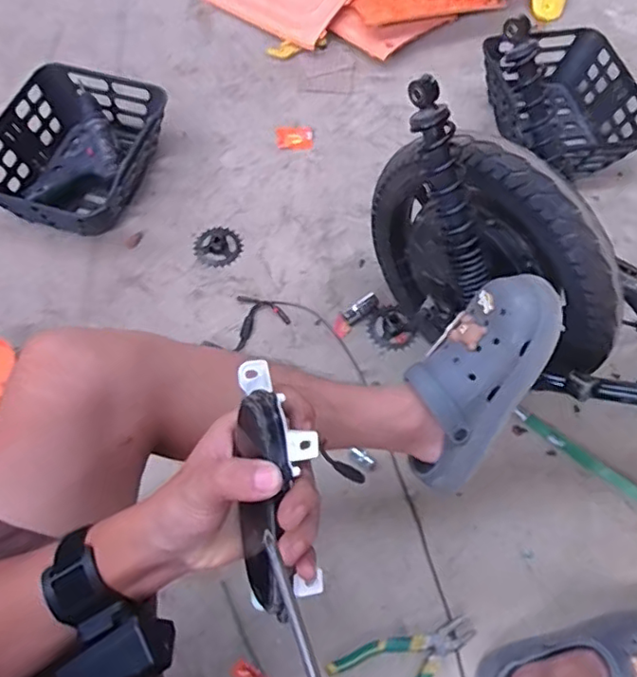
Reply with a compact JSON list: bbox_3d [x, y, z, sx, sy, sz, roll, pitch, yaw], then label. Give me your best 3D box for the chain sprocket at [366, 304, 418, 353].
[{"bbox_3d":[0.124,-0.017,0.988,0.080,0.009,0.088,1,64,-2],"label":"chain sprocket"}]

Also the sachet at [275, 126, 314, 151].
[{"bbox_3d":[-0.048,-0.410,1.181,0.074,0.007,0.061,-6,64,-5],"label":"sachet"}]

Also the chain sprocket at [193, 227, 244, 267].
[{"bbox_3d":[-0.181,-0.167,1.055,0.086,0.008,0.079,1,64,-2],"label":"chain sprocket"}]

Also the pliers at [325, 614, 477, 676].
[{"bbox_3d":[0.120,0.428,0.761,0.191,0.015,0.099,-26,68,-14],"label":"pliers"}]

